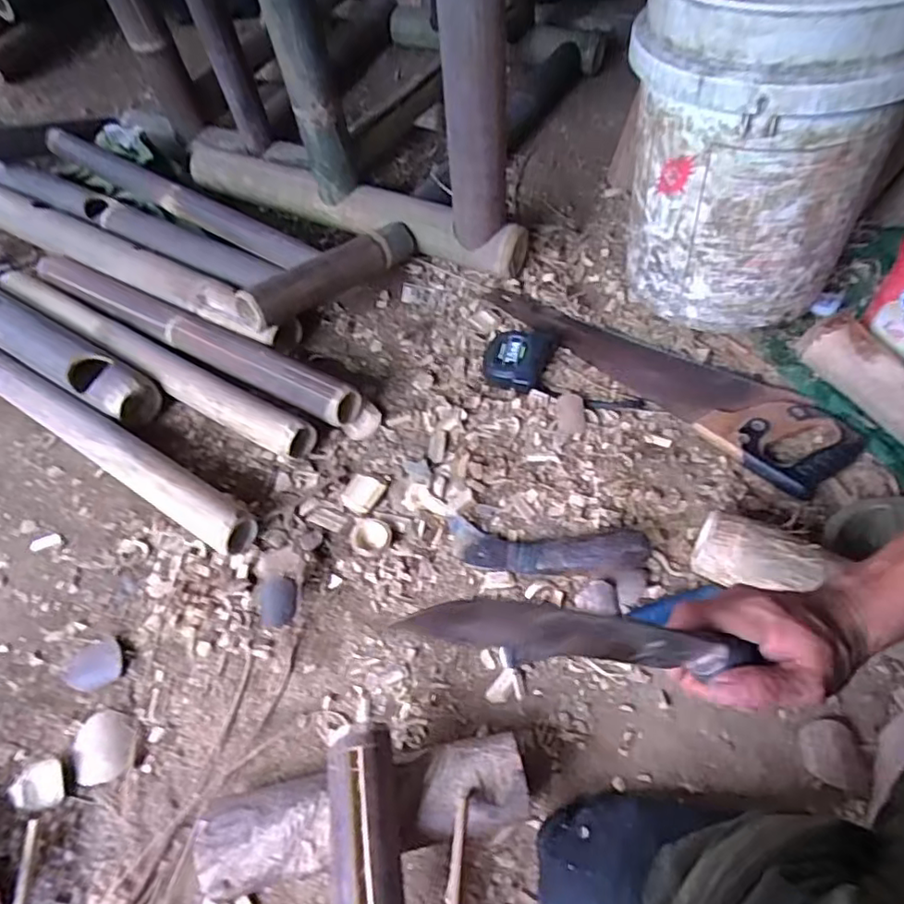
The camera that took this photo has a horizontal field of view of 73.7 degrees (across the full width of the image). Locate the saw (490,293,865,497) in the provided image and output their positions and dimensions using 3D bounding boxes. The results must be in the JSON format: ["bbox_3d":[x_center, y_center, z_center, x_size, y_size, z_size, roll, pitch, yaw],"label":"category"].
[{"bbox_3d":[0.268,-0.114,0.790,0.114,0.027,0.479,-41,61,-21],"label":"saw"}]

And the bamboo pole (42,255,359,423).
[{"bbox_3d":[-0.400,-0.176,0.884,0.644,0.062,0.062,25,61,20],"label":"bamboo pole"}]

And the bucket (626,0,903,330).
[{"bbox_3d":[0.369,-0.382,0.751,0.293,0.381,0.316,-3,55,4],"label":"bucket"}]

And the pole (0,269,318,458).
[{"bbox_3d":[-0.446,-0.145,0.868,0.646,0.051,0.056,28,63,22],"label":"pole"}]

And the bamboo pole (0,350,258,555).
[{"bbox_3d":[-0.500,-0.041,0.799,0.654,0.061,0.055,27,62,22],"label":"bamboo pole"}]

